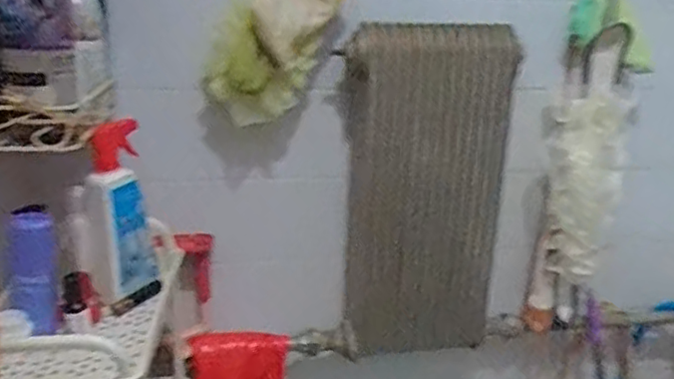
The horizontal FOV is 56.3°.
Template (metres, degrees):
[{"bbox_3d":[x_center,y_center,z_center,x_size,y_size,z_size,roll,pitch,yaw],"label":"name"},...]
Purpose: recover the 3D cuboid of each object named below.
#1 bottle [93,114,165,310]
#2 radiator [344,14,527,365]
[{"bbox_3d":[-0.281,0.032,0.847,0.069,0.237,0.089,-5,20,-17],"label":"bottle"},{"bbox_3d":[0.143,0.021,1.047,0.256,0.551,0.070,-1,19,-7],"label":"radiator"}]

